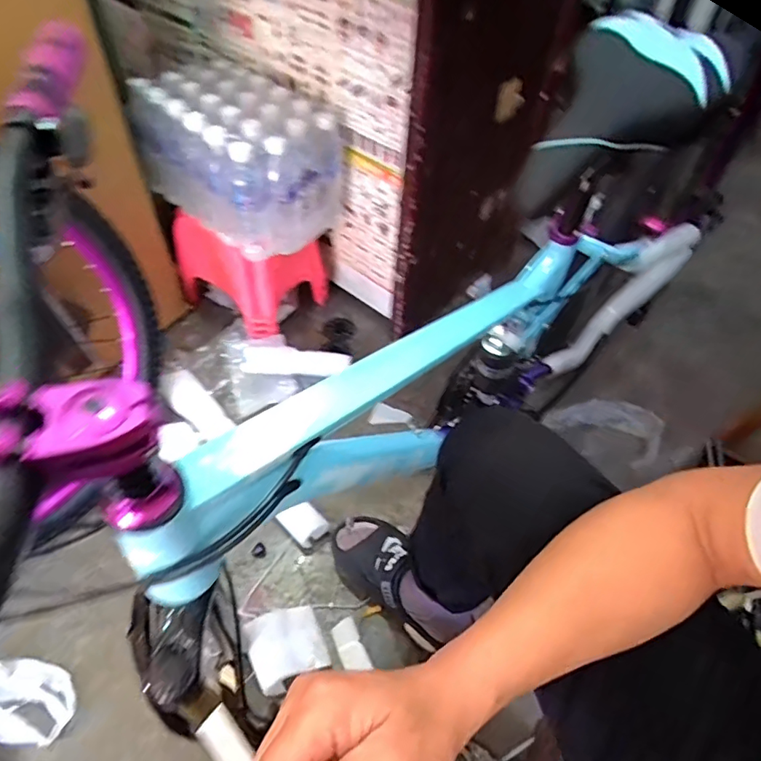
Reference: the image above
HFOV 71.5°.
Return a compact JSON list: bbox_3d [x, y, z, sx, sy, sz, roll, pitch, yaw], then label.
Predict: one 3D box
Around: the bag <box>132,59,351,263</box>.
[{"bbox_3d":[-0.272,-0.445,1.021,0.390,0.218,0.255,36,58,22],"label":"bag"}]

